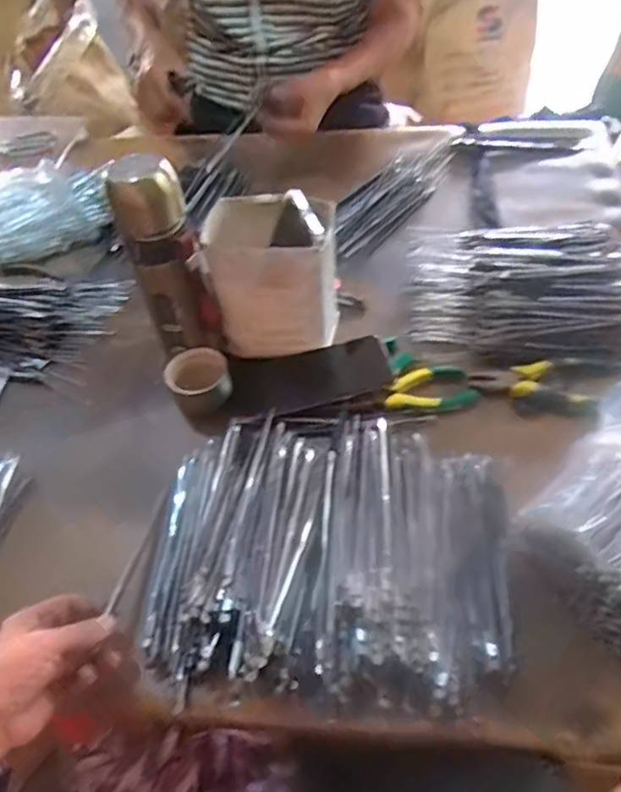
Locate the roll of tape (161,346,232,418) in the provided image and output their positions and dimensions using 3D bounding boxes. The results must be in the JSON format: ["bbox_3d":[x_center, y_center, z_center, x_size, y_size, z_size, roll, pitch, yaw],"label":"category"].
[{"bbox_3d":[-0.119,-0.014,0.639,0.065,0.043,0.062,-19,53,-10],"label":"roll of tape"}]

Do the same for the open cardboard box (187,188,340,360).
[{"bbox_3d":[-0.038,-0.123,0.640,0.129,0.155,0.098,-2,52,3],"label":"open cardboard box"}]

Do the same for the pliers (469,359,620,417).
[{"bbox_3d":[0.246,-0.014,0.634,0.139,0.029,0.065,12,54,14],"label":"pliers"}]

